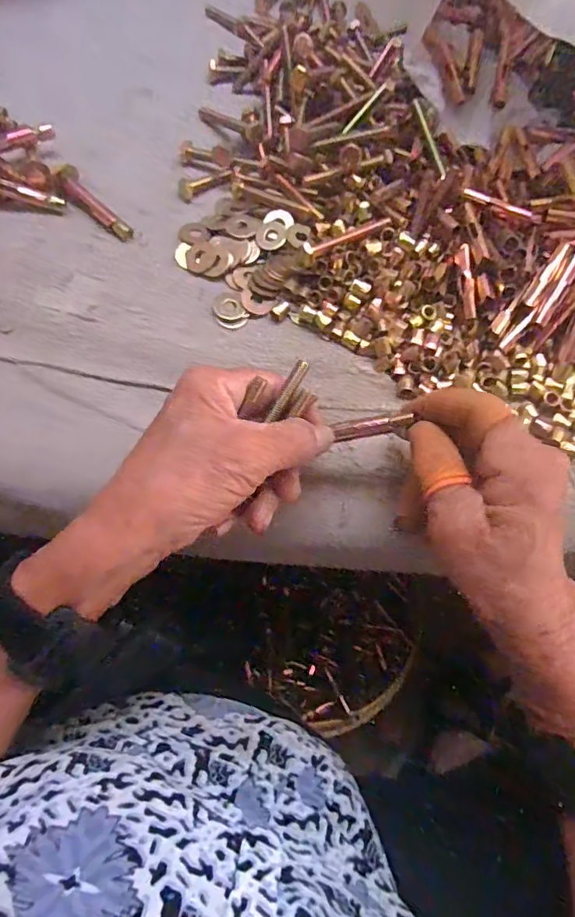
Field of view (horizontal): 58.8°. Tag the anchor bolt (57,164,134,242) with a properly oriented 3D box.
[{"bbox_3d":[-0.129,-0.167,0.337,0.017,0.016,0.063,-41,76,-17],"label":"anchor bolt"}]

